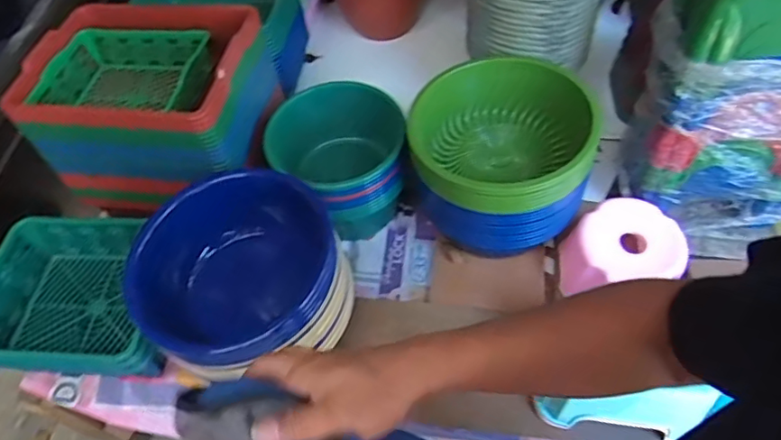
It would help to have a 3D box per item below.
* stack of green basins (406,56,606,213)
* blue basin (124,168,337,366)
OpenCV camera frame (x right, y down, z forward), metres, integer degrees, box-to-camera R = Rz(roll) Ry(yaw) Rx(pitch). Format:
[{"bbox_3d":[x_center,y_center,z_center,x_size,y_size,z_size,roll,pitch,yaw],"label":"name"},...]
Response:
[{"bbox_3d":[0.191,-0.137,1.001,0.313,0.119,0.300,6,55,10],"label":"stack of green basins"},{"bbox_3d":[-0.240,0.074,0.904,0.276,0.125,0.323,39,60,-6],"label":"blue basin"}]

